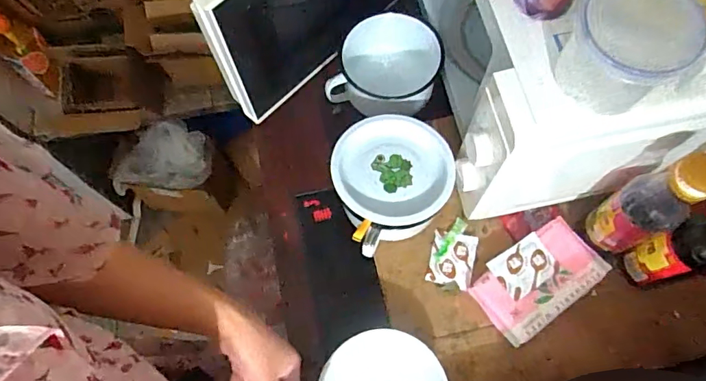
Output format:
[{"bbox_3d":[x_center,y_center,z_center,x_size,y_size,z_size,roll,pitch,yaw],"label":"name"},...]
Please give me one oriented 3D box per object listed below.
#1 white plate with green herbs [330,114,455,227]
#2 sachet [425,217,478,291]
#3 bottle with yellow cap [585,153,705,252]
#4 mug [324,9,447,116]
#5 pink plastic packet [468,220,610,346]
[{"bbox_3d":[0.049,-0.027,0.617,0.148,0.023,0.150,1,67,-2],"label":"white plate with green herbs"},{"bbox_3d":[0.137,0.085,0.665,0.059,0.011,0.089,17,67,5],"label":"sachet"},{"bbox_3d":[0.322,0.018,0.530,0.060,0.188,0.059,1,67,-2],"label":"bottle with yellow cap"},{"bbox_3d":[0.051,-0.186,0.734,0.143,0.082,0.136,14,67,4],"label":"mug"},{"bbox_3d":[0.240,0.118,0.631,0.158,0.041,0.093,-35,72,-15],"label":"pink plastic packet"}]

